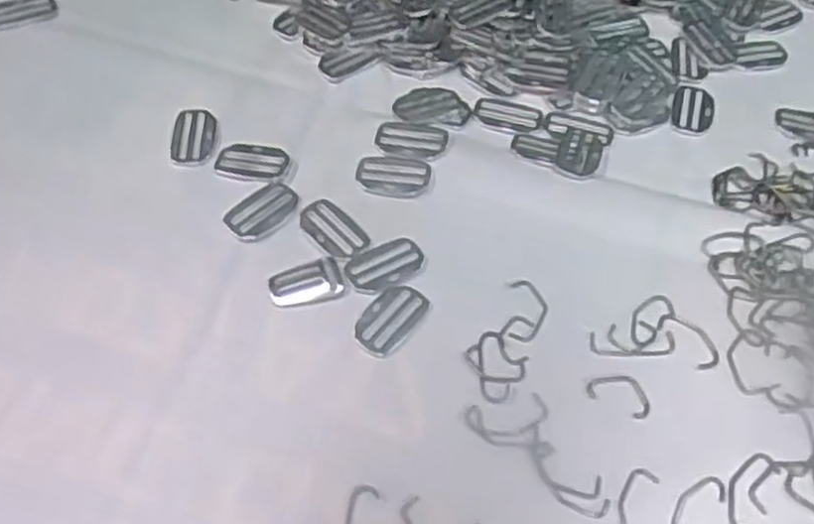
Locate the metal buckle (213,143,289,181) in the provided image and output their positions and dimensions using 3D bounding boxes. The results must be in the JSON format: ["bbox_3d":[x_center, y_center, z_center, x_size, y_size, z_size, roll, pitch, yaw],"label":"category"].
[{"bbox_3d":[-0.096,-0.063,0.485,0.044,0.004,0.027,11,55,4],"label":"metal buckle"}]

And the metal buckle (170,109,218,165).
[{"bbox_3d":[-0.137,-0.082,0.499,0.028,0.004,0.044,2,55,-2],"label":"metal buckle"}]

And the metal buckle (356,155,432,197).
[{"bbox_3d":[-0.008,-0.054,0.484,0.046,0.004,0.032,11,55,4],"label":"metal buckle"}]

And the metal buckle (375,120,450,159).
[{"bbox_3d":[0.003,-0.080,0.499,0.046,0.005,0.029,13,56,6],"label":"metal buckle"}]

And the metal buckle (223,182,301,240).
[{"bbox_3d":[-0.086,-0.031,0.462,0.028,0.004,0.044,36,61,20],"label":"metal buckle"}]

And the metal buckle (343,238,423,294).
[{"bbox_3d":[-0.012,0.001,0.446,0.046,0.004,0.028,-28,61,-20],"label":"metal buckle"}]

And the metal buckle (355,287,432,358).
[{"bbox_3d":[-0.009,0.031,0.427,0.028,0.004,0.047,30,59,17],"label":"metal buckle"}]

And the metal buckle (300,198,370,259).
[{"bbox_3d":[-0.044,-0.020,0.461,0.045,0.004,0.027,40,62,22],"label":"metal buckle"}]

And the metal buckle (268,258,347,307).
[{"bbox_3d":[-0.056,0.012,0.437,0.041,0.004,0.025,-16,57,-14],"label":"metal buckle"}]

